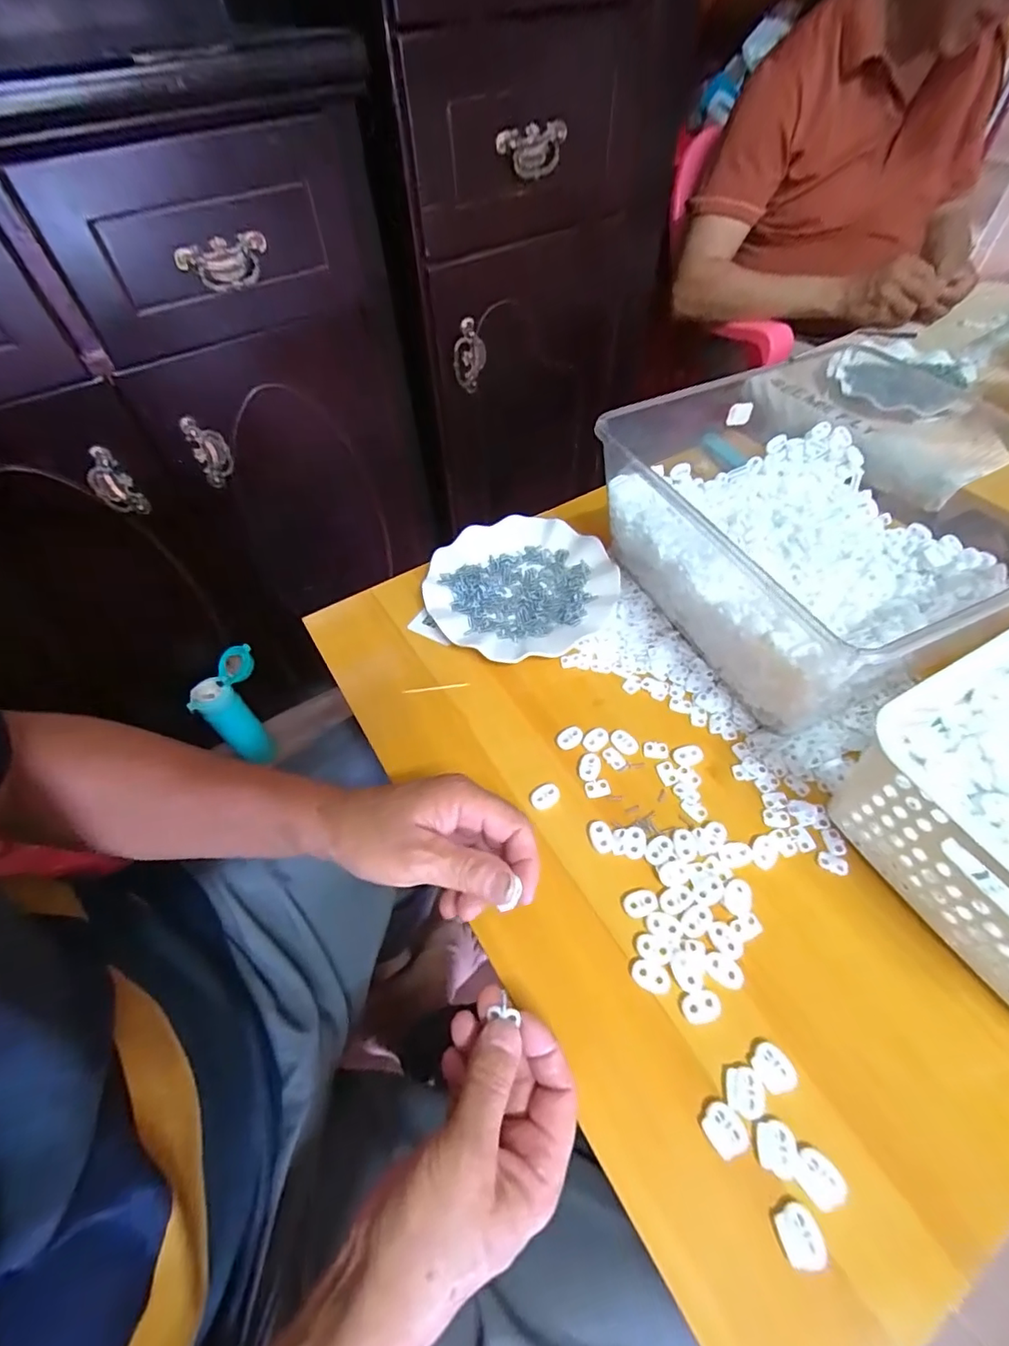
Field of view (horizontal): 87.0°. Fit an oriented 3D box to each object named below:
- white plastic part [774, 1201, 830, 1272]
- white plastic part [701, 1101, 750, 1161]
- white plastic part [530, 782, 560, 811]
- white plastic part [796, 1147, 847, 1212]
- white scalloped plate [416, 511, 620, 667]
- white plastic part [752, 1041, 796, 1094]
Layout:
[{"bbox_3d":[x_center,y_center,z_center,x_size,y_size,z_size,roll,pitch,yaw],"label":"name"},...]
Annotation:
[{"bbox_3d":[0.144,0.275,0.259,0.019,0.004,0.022,-12,54,-6],"label":"white plastic part"},{"bbox_3d":[0.119,0.246,0.286,0.019,0.004,0.023,-29,58,-18],"label":"white plastic part"},{"bbox_3d":[0.031,0.093,0.402,0.022,0.004,0.017,-25,57,-15],"label":"white plastic part"},{"bbox_3d":[0.161,0.257,0.271,0.022,0.004,0.019,36,63,25],"label":"white plastic part"},{"bbox_3d":[0.015,-0.085,0.521,0.175,0.019,0.174,-1,54,2],"label":"white scalloped plate"},{"bbox_3d":[0.151,0.222,0.299,0.020,0.004,0.022,-22,56,-13],"label":"white plastic part"}]

